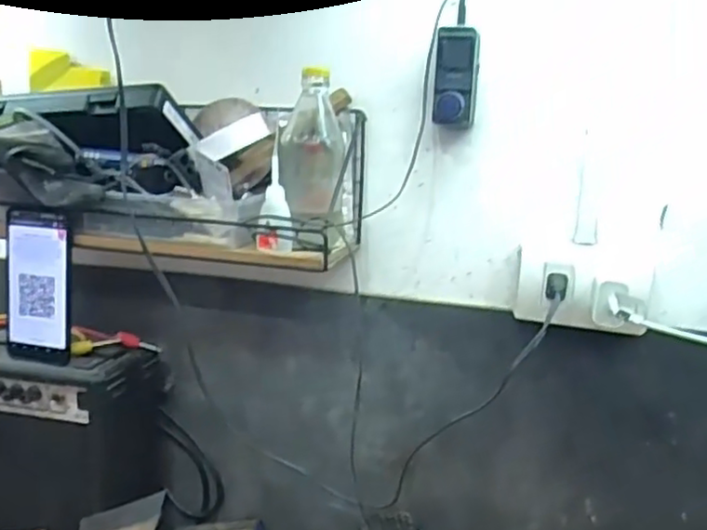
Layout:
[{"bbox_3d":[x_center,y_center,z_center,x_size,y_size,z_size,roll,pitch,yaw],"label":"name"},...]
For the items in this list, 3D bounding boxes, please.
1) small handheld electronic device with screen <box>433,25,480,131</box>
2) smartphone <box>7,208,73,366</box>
[{"bbox_3d":[0.101,-0.182,0.659,0.040,0.093,0.045,4,11,10],"label":"small handheld electronic device with screen"},{"bbox_3d":[-0.330,0.023,0.704,0.078,0.159,0.009,5,10,14],"label":"smartphone"}]

